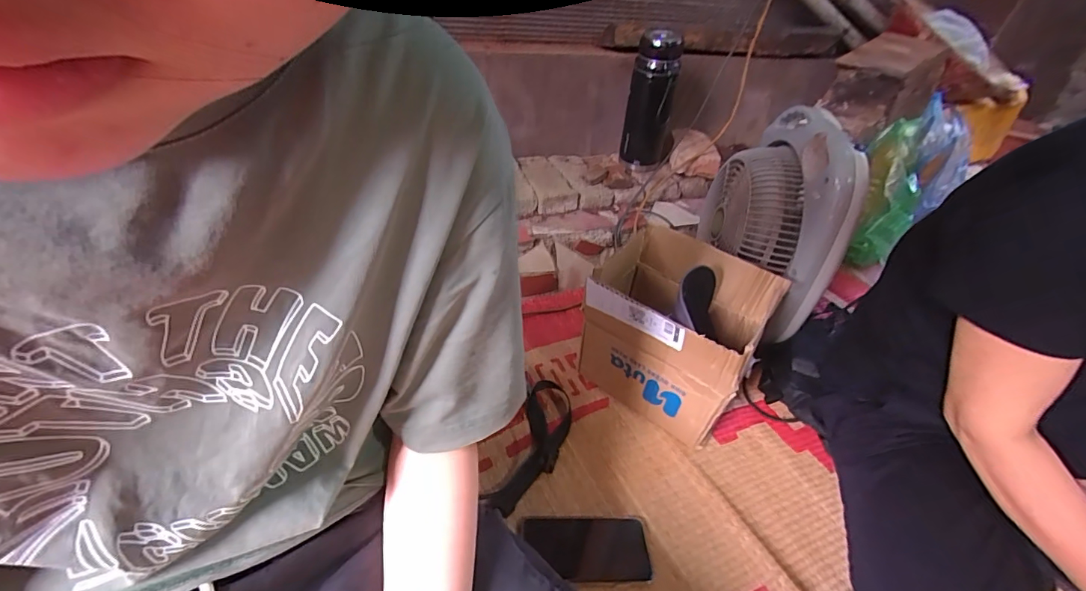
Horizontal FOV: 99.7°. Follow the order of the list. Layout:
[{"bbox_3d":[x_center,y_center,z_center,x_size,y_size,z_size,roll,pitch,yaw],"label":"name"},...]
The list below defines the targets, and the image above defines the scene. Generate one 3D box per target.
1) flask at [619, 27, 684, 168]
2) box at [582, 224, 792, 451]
[{"bbox_3d":[0.238,-0.431,1.024,0.101,0.273,0.110,13,38,7],"label":"flask"},{"bbox_3d":[0.196,0.066,0.719,0.237,0.236,0.201,30,43,26],"label":"box"}]

